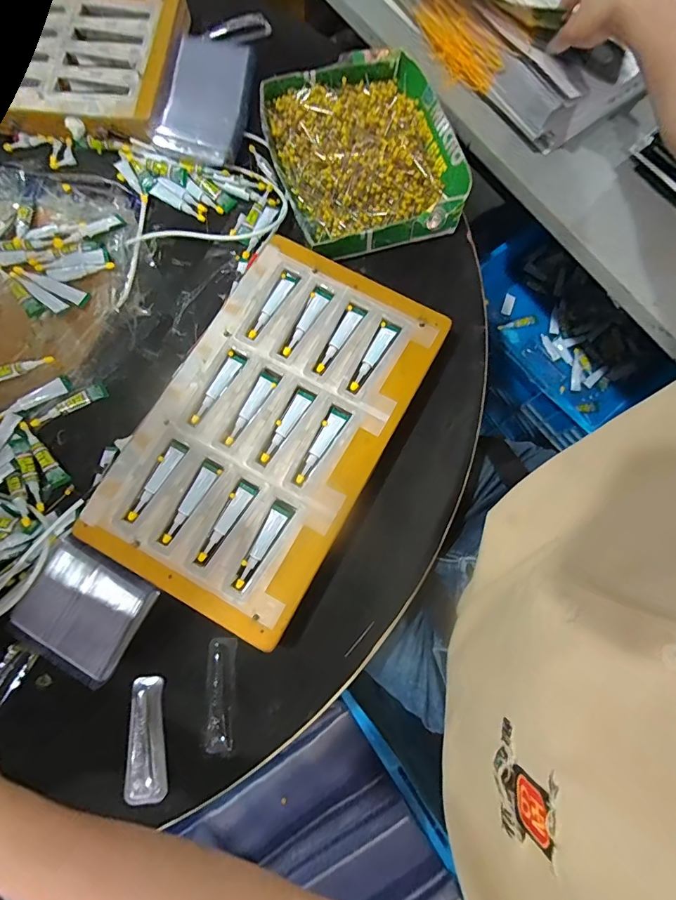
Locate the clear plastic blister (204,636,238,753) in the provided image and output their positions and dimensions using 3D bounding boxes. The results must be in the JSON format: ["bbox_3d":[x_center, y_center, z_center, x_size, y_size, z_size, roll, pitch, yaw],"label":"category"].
[{"bbox_3d":[-0.111,0.229,0.396,0.026,0.011,0.096,0,77,1],"label":"clear plastic blister"}]

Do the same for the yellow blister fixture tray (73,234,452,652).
[{"bbox_3d":[-0.066,-0.028,0.438,0.228,0.032,0.375,28,79,7],"label":"yellow blister fixture tray"}]

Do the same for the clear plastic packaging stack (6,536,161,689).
[{"bbox_3d":[-0.239,0.149,0.396,0.105,0.017,0.100,30,80,7],"label":"clear plastic packaging stack"}]

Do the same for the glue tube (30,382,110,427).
[{"bbox_3d":[-0.298,-0.050,0.467,0.083,0.008,0.018,-30,79,-6],"label":"glue tube"}]

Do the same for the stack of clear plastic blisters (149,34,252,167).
[{"bbox_3d":[-0.164,-0.451,0.536,0.102,0.018,0.182,12,78,3],"label":"stack of clear plastic blisters"}]

